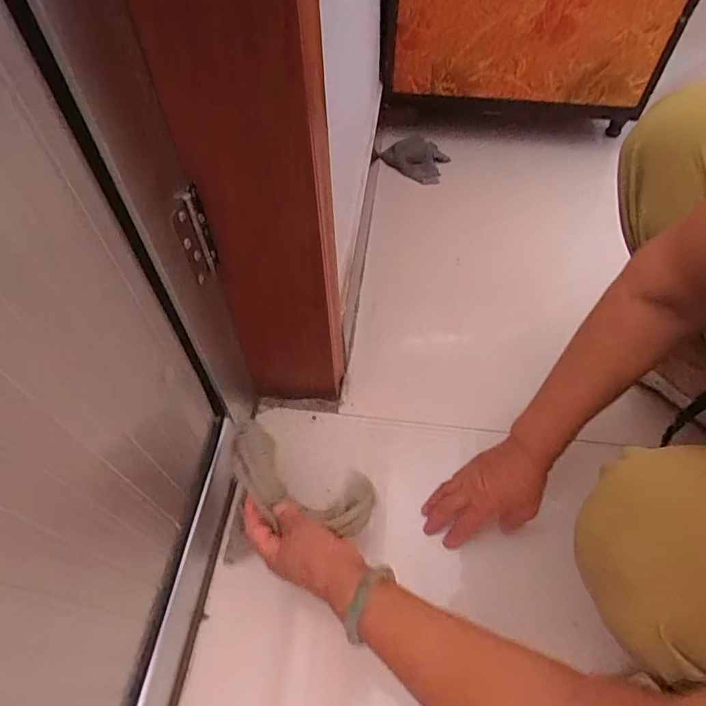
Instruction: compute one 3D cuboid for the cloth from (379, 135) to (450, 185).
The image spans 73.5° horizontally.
[{"bbox_3d":[0.138,-0.438,1.054,0.142,0.046,0.095,17,57,12],"label":"cloth"}]

